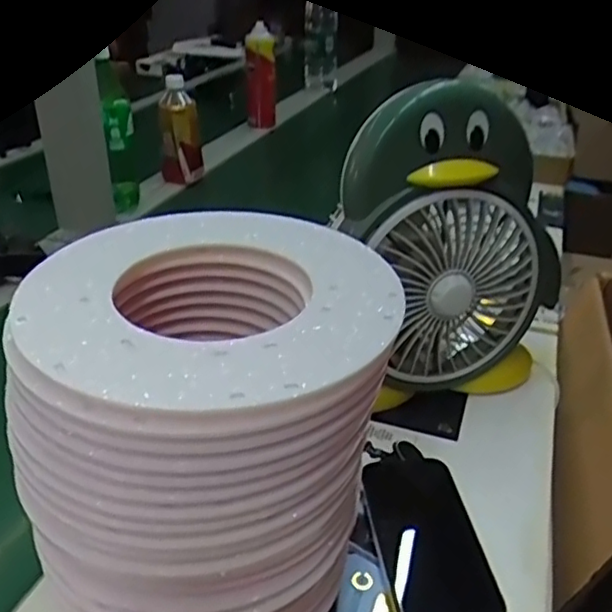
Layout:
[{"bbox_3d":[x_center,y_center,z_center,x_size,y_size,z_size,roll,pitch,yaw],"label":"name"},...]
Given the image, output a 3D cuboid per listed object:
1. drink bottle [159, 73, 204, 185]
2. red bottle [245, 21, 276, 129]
[{"bbox_3d":[-0.238,-0.328,1.236,0.070,0.192,0.083,-5,29,-8],"label":"drink bottle"},{"bbox_3d":[-0.112,-0.558,1.625,0.060,0.215,0.069,-10,30,-17],"label":"red bottle"}]

